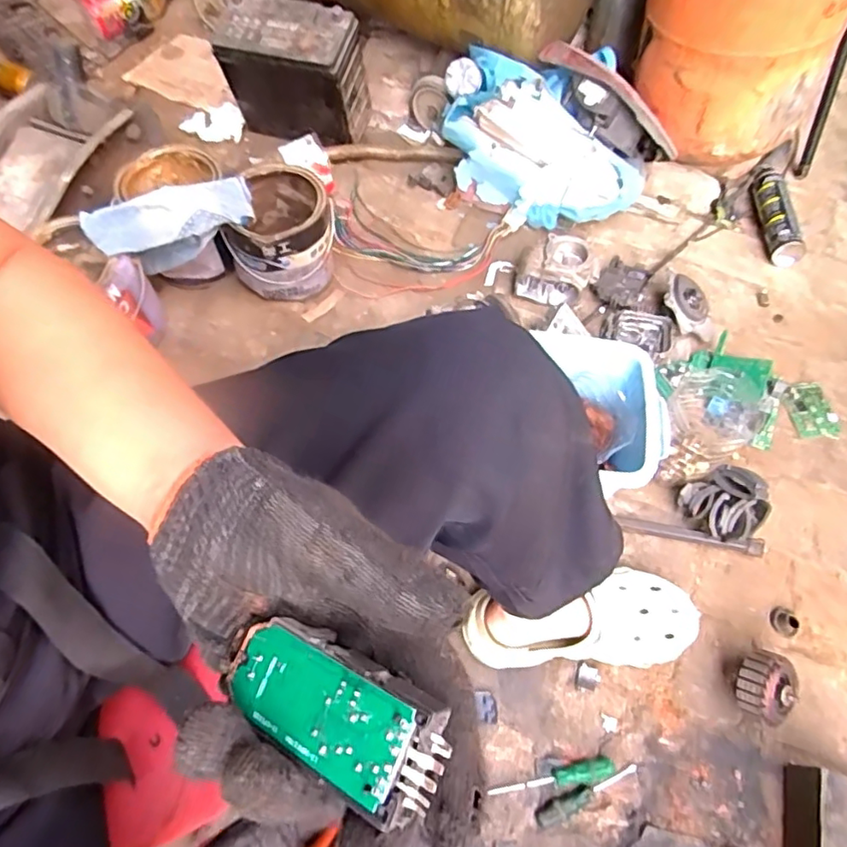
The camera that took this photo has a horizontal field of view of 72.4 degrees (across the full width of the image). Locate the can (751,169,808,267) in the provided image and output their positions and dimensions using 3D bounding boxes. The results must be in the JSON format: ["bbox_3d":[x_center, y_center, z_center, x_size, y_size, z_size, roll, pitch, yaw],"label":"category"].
[{"bbox_3d":[0.612,-0.366,1.011,0.056,0.048,0.218,-3,61,1],"label":"can"}]

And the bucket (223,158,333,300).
[{"bbox_3d":[-0.225,-0.300,0.921,0.162,0.148,0.176,0,62,0],"label":"bucket"}]

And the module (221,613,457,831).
[{"bbox_3d":[-0.032,0.091,0.185,0.076,0.010,0.035,19,68,24],"label":"module"}]

